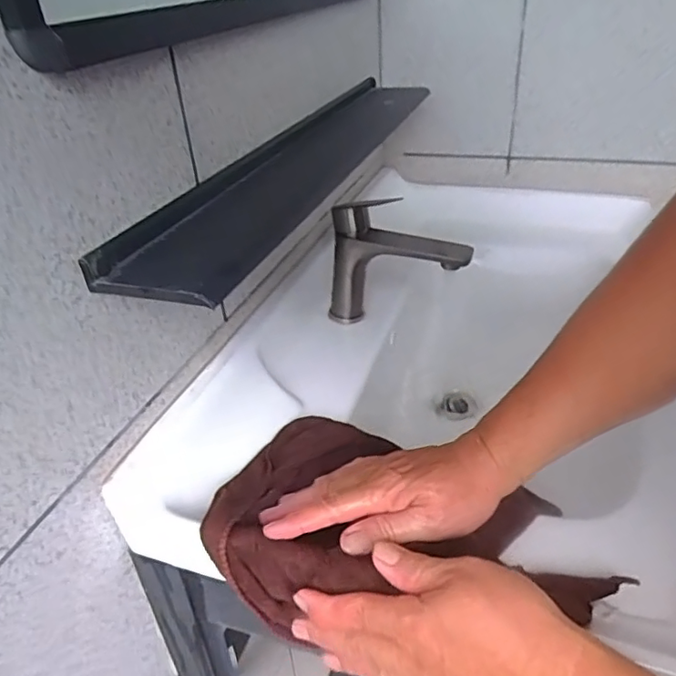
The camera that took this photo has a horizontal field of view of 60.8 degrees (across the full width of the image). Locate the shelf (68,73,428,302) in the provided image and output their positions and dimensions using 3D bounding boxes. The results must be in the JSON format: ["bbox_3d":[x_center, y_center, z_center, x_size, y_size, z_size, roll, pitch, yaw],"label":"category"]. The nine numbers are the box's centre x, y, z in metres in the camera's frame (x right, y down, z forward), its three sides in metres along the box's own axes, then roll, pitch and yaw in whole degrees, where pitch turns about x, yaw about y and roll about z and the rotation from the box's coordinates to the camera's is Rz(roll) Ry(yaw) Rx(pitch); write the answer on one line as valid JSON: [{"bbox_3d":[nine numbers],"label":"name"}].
[{"bbox_3d":[-0.017,-0.209,0.642,0.101,0.031,0.667,8,35,18],"label":"shelf"}]

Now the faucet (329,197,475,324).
[{"bbox_3d":[0.072,-0.088,0.700,0.173,0.153,0.037,3,34,11],"label":"faucet"}]

